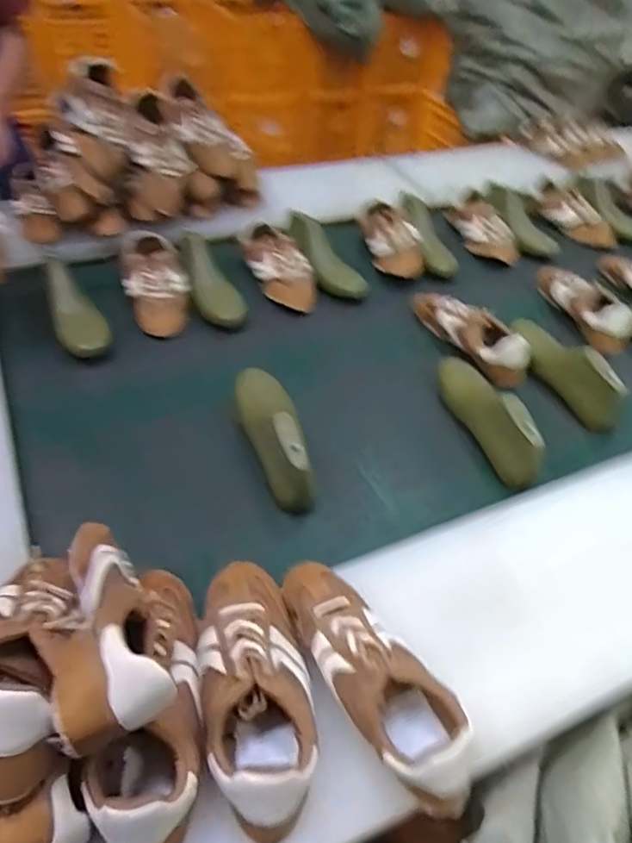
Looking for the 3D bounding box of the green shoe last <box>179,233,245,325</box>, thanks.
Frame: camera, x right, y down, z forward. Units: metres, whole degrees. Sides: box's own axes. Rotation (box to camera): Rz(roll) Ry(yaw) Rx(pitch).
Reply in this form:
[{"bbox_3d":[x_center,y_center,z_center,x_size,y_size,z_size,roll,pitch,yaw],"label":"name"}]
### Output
[{"bbox_3d":[-0.197,-0.263,1.137,0.087,0.068,0.244,-10,46,-16],"label":"green shoe last"}]

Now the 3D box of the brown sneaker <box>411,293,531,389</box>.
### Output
[{"bbox_3d":[0.272,-0.170,1.114,0.087,0.083,0.270,-23,51,-26],"label":"brown sneaker"}]

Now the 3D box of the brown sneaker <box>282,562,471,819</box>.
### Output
[{"bbox_3d":[0.048,0.239,0.582,0.074,0.079,0.258,-19,49,-23],"label":"brown sneaker"}]

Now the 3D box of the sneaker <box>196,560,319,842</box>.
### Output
[{"bbox_3d":[-0.057,0.239,0.568,0.097,0.075,0.247,-7,45,-12],"label":"sneaker"}]

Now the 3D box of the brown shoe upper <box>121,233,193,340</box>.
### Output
[{"bbox_3d":[-0.289,-0.251,1.100,0.112,0.078,0.258,-11,67,-17],"label":"brown shoe upper"}]

